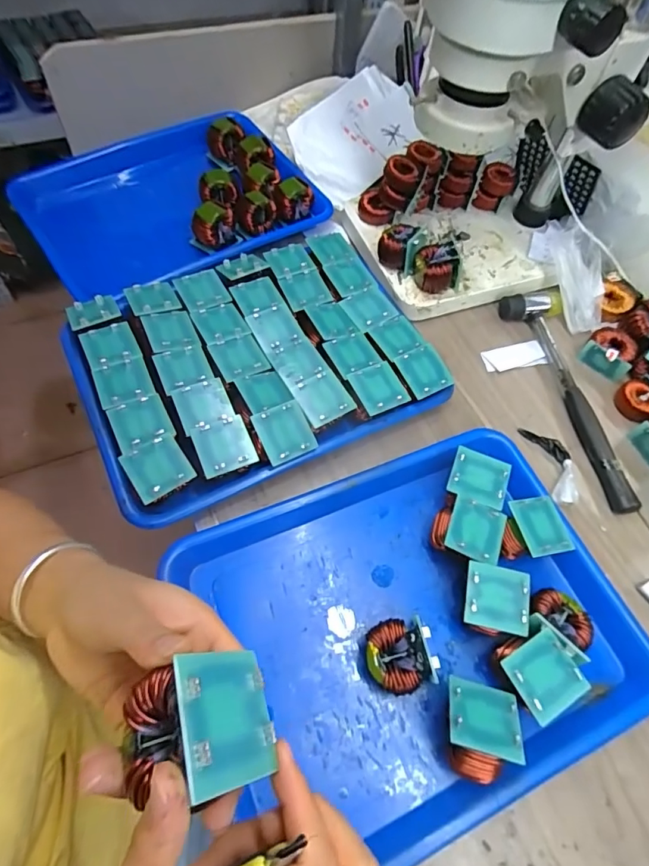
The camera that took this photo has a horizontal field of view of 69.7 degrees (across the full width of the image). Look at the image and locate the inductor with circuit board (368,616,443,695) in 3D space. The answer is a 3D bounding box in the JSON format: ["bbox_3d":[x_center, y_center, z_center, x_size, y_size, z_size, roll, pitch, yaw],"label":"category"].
[{"bbox_3d":[0.053,0.164,0.343,0.045,0.043,0.047,-10,62,-11],"label":"inductor with circuit board"}]

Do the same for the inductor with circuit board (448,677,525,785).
[{"bbox_3d":[0.103,0.202,0.317,0.050,0.038,0.052,13,33,5],"label":"inductor with circuit board"}]

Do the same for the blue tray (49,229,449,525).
[{"bbox_3d":[-0.068,-0.076,0.450,0.309,0.044,0.245,-23,65,-17],"label":"blue tray"}]

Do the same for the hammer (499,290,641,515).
[{"bbox_3d":[0.262,-0.044,0.491,0.066,0.026,0.263,-7,61,-9],"label":"hammer"}]

